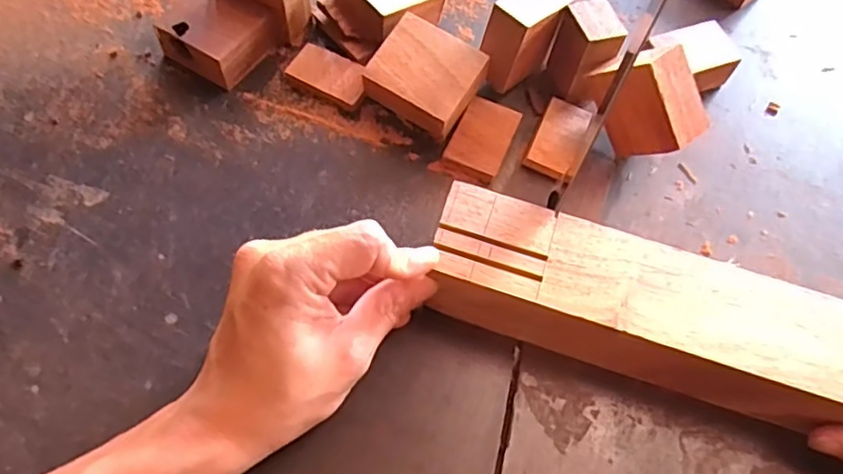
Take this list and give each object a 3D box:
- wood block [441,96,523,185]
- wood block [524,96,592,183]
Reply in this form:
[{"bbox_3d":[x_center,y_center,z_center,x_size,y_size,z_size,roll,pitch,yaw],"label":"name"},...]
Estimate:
[{"bbox_3d":[0.040,-0.063,0.406,0.036,0.009,0.056,22,63,8],"label":"wood block"},{"bbox_3d":[0.091,-0.065,0.412,0.030,0.008,0.058,23,64,8],"label":"wood block"}]

